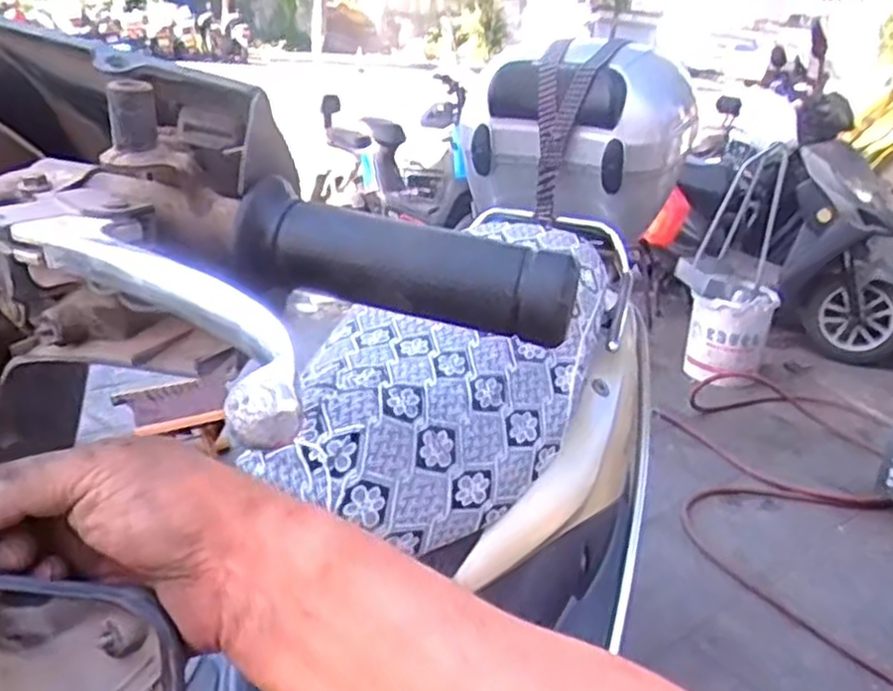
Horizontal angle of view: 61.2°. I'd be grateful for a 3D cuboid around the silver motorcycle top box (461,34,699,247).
[{"bbox_3d":[0.223,-0.345,1.243,0.289,0.271,0.238,20,26,30],"label":"silver motorcycle top box"}]

